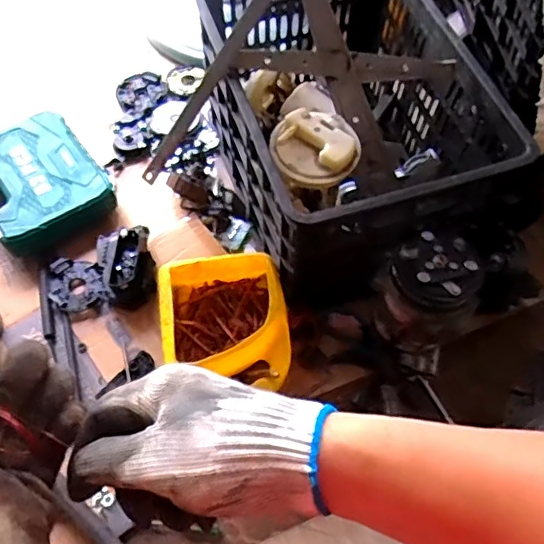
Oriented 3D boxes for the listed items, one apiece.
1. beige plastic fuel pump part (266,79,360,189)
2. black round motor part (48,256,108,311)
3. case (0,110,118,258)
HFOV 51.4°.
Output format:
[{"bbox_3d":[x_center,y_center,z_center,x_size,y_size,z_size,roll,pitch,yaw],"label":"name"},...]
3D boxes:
[{"bbox_3d":[0.053,-0.182,0.762,0.116,0.049,0.125,0,61,-1],"label":"beige plastic fuel pump part"},{"bbox_3d":[-0.314,0.018,0.916,0.088,0.021,0.095,0,61,-1],"label":"black round motor part"},{"bbox_3d":[-0.413,-0.160,0.992,0.197,0.067,0.250,-32,67,-17],"label":"case"}]

